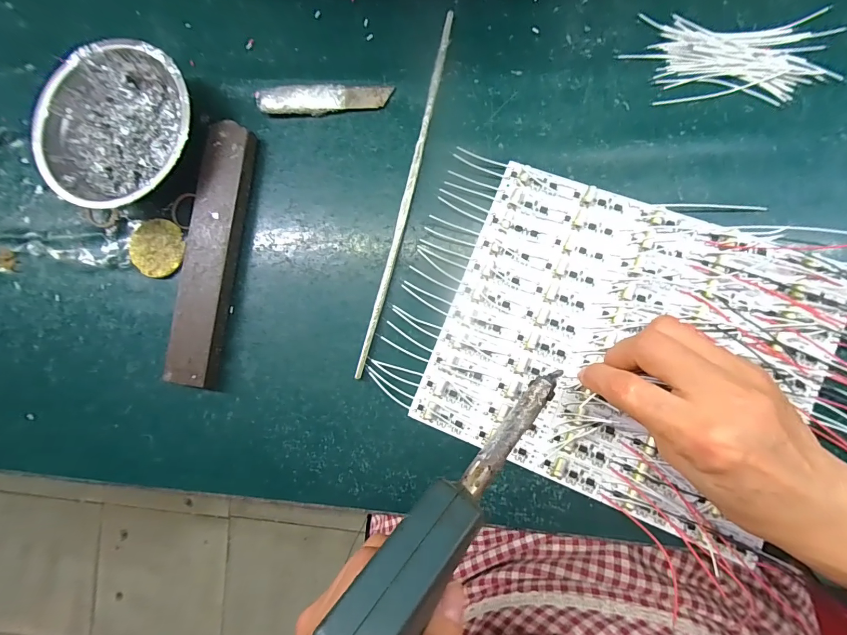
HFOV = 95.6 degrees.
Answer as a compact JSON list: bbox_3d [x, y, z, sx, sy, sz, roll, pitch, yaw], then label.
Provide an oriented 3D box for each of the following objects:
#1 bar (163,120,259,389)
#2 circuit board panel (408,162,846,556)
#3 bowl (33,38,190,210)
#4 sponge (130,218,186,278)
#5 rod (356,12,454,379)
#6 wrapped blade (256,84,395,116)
[{"bbox_3d":[-0.161,-0.047,0.292,0.036,0.018,0.195,9,87,8],"label":"bar"},{"bbox_3d":[0.131,0.018,0.252,0.227,0.012,0.193,20,89,9],"label":"circuit board panel"},{"bbox_3d":[-0.223,-0.139,0.293,0.115,0.040,0.120,-1,86,8],"label":"bowl"},{"bbox_3d":[-0.211,-0.054,0.303,0.045,0.007,0.044,-1,86,8],"label":"sponge"},{"bbox_3d":[-0.012,-0.090,0.283,0.007,0.008,0.272,14,88,9],"label":"rod"},{"bbox_3d":[-0.077,-0.168,0.295,0.103,0.010,0.023,2,86,8],"label":"wrapped blade"}]

